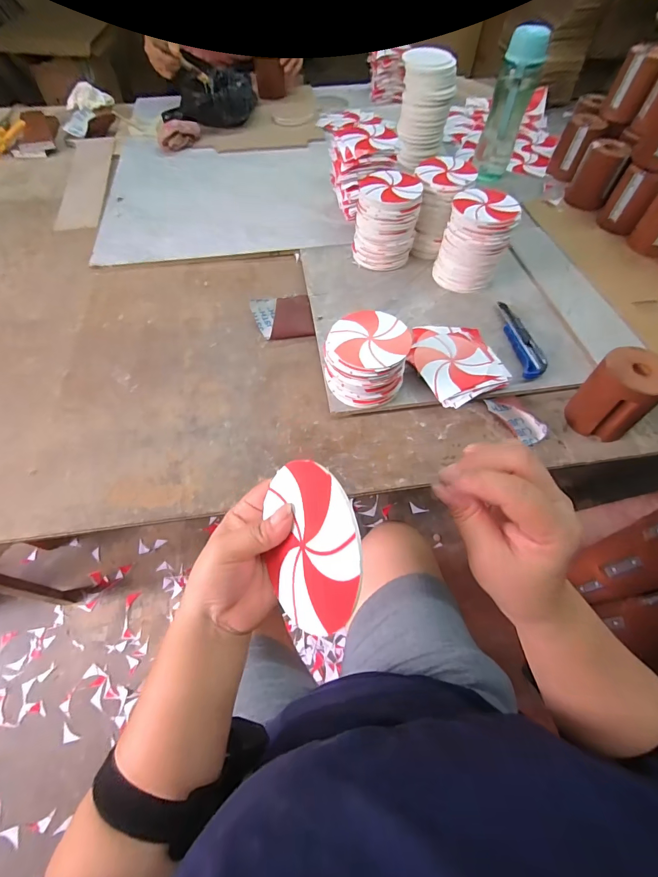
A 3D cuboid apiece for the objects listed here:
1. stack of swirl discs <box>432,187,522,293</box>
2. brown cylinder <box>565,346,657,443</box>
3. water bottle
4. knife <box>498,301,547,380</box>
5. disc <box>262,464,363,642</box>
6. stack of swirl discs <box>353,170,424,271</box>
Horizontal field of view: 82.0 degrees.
[{"bbox_3d":[0.241,-0.325,0.631,0.101,0.125,0.108,21,61,12],"label":"stack of swirl discs"},{"bbox_3d":[0.370,-0.054,0.489,0.074,0.104,0.079,-37,66,-20],"label":"brown cylinder"},{"bbox_3d":[0.361,-0.658,0.766,0.074,0.232,0.063,21,61,12],"label":"water bottle"},{"bbox_3d":[0.296,-0.160,0.586,0.034,0.018,0.169,0,59,0],"label":"knife"},{"bbox_3d":[-0.012,0.063,0.227,0.004,0.091,0.097,1,77,-38],"label":"disc"},{"bbox_3d":[0.100,-0.376,0.663,0.105,0.125,0.098,11,59,6],"label":"stack of swirl discs"}]

